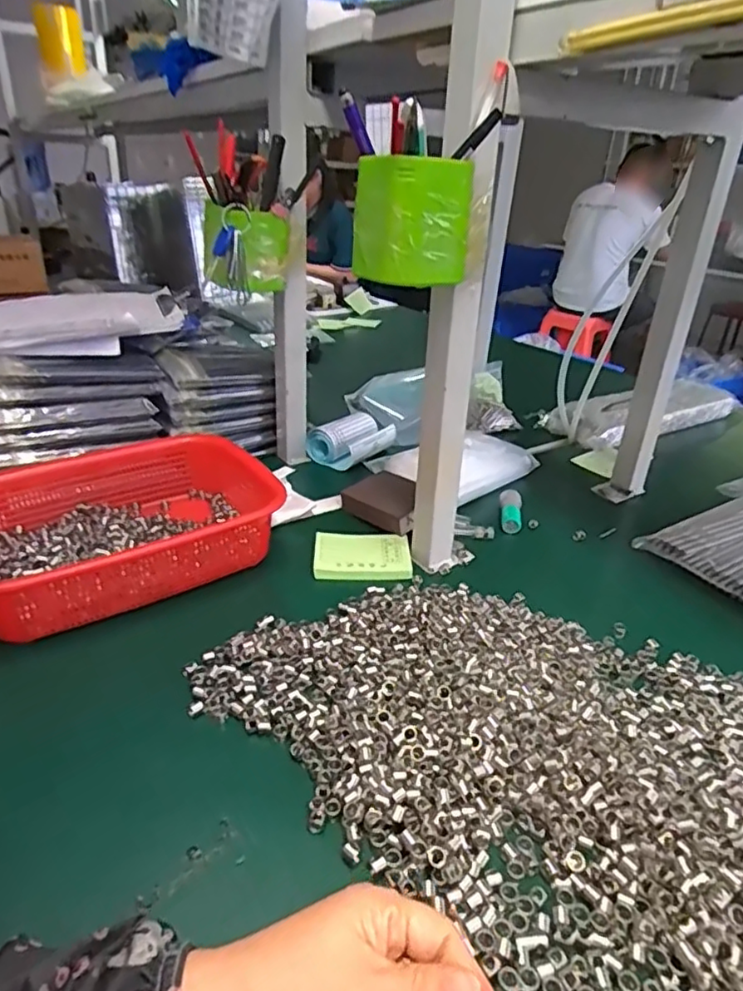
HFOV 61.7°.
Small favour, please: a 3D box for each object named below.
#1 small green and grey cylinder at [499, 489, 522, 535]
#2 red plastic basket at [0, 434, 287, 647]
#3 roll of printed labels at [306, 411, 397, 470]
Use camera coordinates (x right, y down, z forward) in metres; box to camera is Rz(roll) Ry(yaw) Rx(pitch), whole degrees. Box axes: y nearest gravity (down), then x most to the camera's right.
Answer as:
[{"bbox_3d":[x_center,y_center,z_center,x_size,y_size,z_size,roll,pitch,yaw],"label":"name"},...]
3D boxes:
[{"bbox_3d":[0.159,0.019,0.709,0.024,0.028,0.060,7,28,7],"label":"small green and grey cylinder"},{"bbox_3d":[-0.231,0.025,0.589,0.287,0.064,0.200,-15,33,-31],"label":"red plastic basket"},{"bbox_3d":[-0.023,-0.071,0.853,0.082,0.048,0.107,22,33,32],"label":"roll of printed labels"}]

